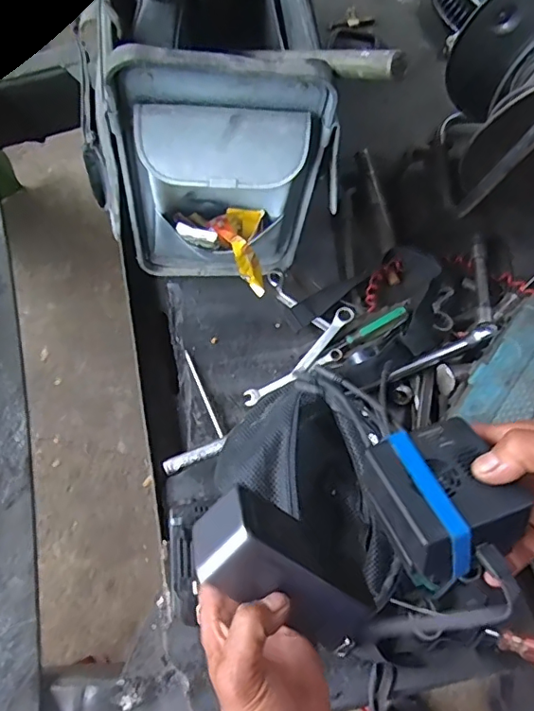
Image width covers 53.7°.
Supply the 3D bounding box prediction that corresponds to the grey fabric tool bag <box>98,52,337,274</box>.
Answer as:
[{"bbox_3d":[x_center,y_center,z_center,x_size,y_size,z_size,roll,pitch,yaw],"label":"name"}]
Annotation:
[{"bbox_3d":[-0.050,-0.164,0.565,0.219,0.311,0.069,-2,67,0],"label":"grey fabric tool bag"}]

